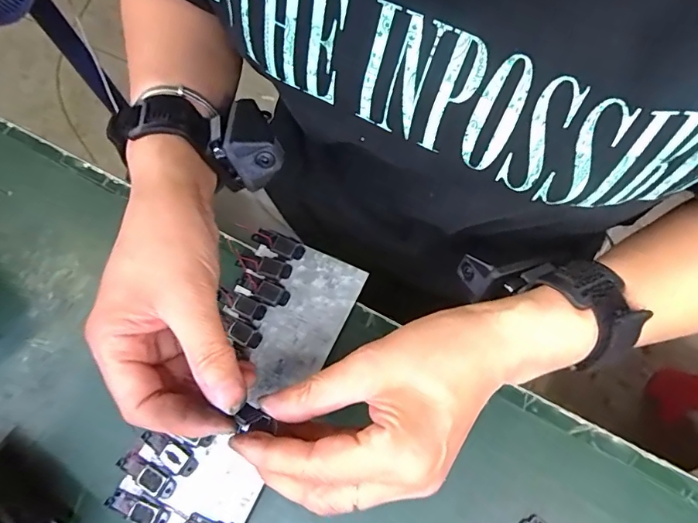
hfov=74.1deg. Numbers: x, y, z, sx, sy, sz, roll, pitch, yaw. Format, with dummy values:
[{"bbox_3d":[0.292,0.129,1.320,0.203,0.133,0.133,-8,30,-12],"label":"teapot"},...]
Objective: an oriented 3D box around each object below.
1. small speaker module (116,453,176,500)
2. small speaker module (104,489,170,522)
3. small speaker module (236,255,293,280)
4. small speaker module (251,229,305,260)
[{"bbox_3d":[-0.126,0.132,0.285,0.041,0.004,0.012,27,74,13],"label":"small speaker module"},{"bbox_3d":[-0.129,0.151,0.278,0.040,0.004,0.014,18,72,10],"label":"small speaker module"},{"bbox_3d":[-0.059,0.002,0.326,0.038,0.005,0.013,17,72,10],"label":"small speaker module"},{"bbox_3d":[-0.050,-0.013,0.333,0.040,0.007,0.014,25,73,12],"label":"small speaker module"}]

